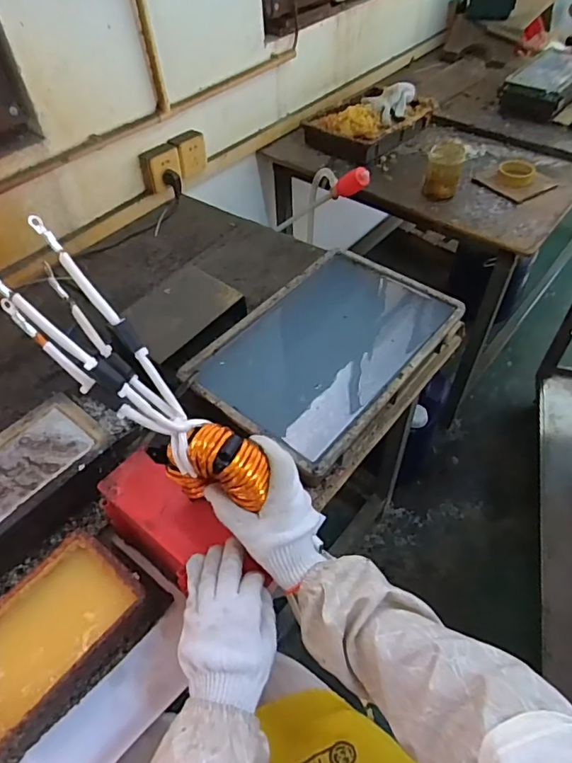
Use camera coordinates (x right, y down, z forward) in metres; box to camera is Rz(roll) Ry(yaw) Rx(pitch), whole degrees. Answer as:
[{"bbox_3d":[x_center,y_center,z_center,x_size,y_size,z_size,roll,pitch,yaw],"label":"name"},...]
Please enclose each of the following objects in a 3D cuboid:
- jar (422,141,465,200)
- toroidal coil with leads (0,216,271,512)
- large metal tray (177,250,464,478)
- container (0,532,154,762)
[{"bbox_3d":[0.402,-0.538,1.268,0.091,0.106,0.091,12,51,13],"label":"jar"},{"bbox_3d":[-0.148,0.010,0.482,0.098,0.318,0.065,-18,29,52],"label":"toroidal coil with leads"},{"bbox_3d":[0.069,-0.060,0.848,0.292,0.044,0.428,31,58,27],"label":"large metal tray"},{"bbox_3d":[-0.269,0.293,0.573,0.139,0.065,0.210,30,57,26],"label":"container"}]

